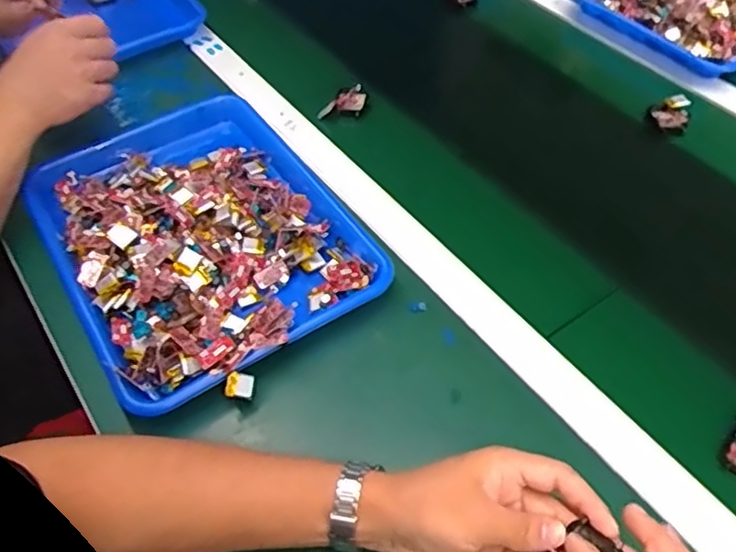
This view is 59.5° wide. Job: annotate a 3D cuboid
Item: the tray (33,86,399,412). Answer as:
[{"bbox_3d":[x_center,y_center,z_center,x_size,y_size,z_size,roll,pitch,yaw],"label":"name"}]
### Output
[{"bbox_3d":[-0.162,-0.048,0.616,0.263,0.045,0.335,-30,57,-21],"label":"tray"}]

